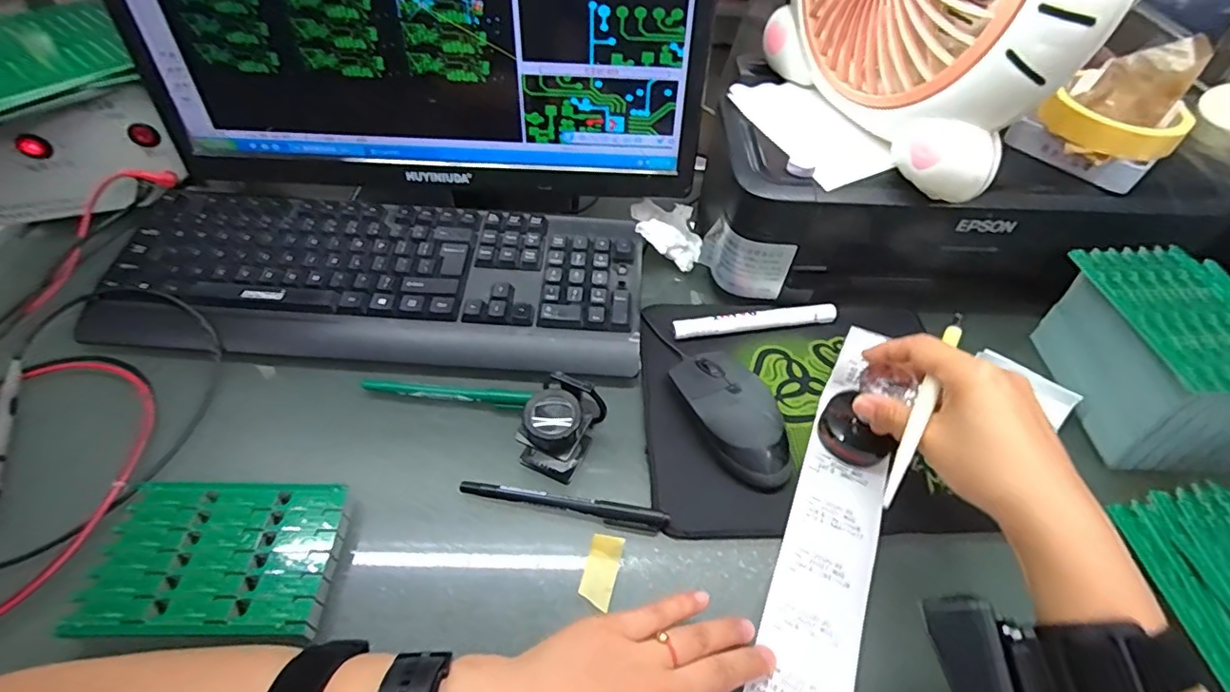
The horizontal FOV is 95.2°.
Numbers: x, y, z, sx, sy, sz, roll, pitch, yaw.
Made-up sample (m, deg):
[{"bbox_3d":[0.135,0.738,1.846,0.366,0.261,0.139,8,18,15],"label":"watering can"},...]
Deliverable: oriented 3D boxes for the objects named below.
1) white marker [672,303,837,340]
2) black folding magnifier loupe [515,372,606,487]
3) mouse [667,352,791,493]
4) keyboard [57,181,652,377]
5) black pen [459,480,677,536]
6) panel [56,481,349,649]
[{"bbox_3d":[0.120,-0.021,0.481,0.142,0.014,0.017,-6,51,-8],"label":"white marker"},{"bbox_3d":[-0.038,0.051,0.387,0.045,0.051,0.061,20,52,13],"label":"black folding magnifier loupe"},{"bbox_3d":[0.084,0.049,0.406,0.055,0.037,0.112,-14,53,-14],"label":"mouse"},{"bbox_3d":[-0.198,-0.060,0.482,0.439,0.038,0.171,4,50,0],"label":"keyboard"},{"bbox_3d":[-0.034,0.107,0.374,0.137,0.011,0.013,9,50,4],"label":"black pen"},{"bbox_3d":[-0.232,0.124,0.330,0.127,0.014,0.091,2,50,-2],"label":"panel"}]

